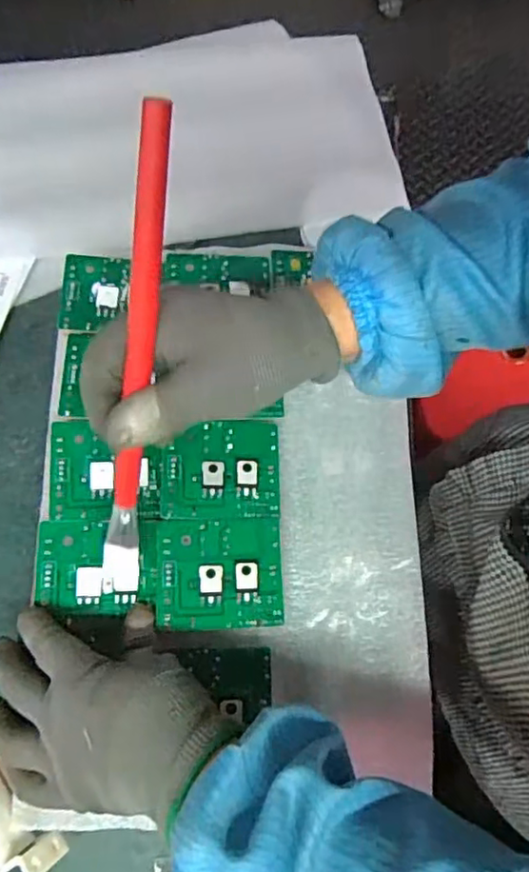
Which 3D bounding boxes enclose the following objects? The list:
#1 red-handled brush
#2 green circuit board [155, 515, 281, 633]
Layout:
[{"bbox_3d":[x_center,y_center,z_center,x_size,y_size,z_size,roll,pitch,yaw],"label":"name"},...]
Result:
[{"bbox_3d":[-0.070,-0.016,0.331,0.019,0.294,0.017,18,35,7],"label":"red-handled brush"},{"bbox_3d":[-0.029,0.090,0.409,0.083,0.008,0.072,-1,70,-5],"label":"green circuit board"}]

